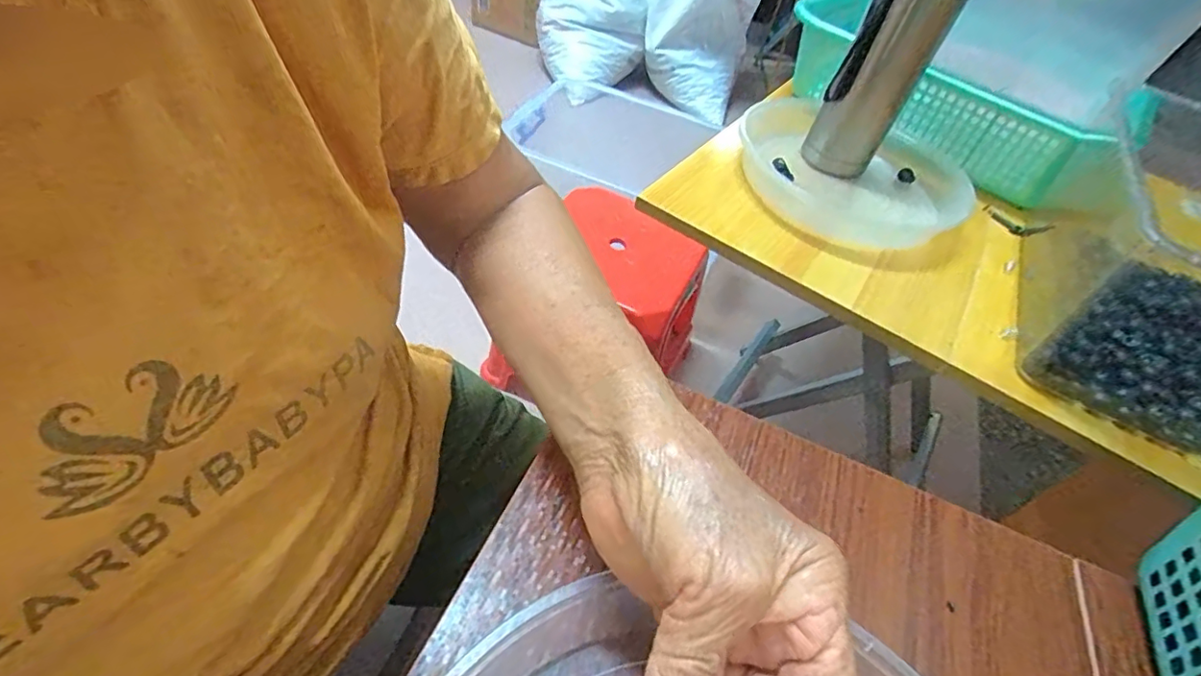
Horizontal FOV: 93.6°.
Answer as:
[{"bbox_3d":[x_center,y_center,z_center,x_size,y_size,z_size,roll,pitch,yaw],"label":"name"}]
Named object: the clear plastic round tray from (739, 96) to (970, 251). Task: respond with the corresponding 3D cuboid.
[{"bbox_3d":[0.258,-0.182,0.616,0.234,0.040,0.261,-8,50,-18],"label":"clear plastic round tray"}]

